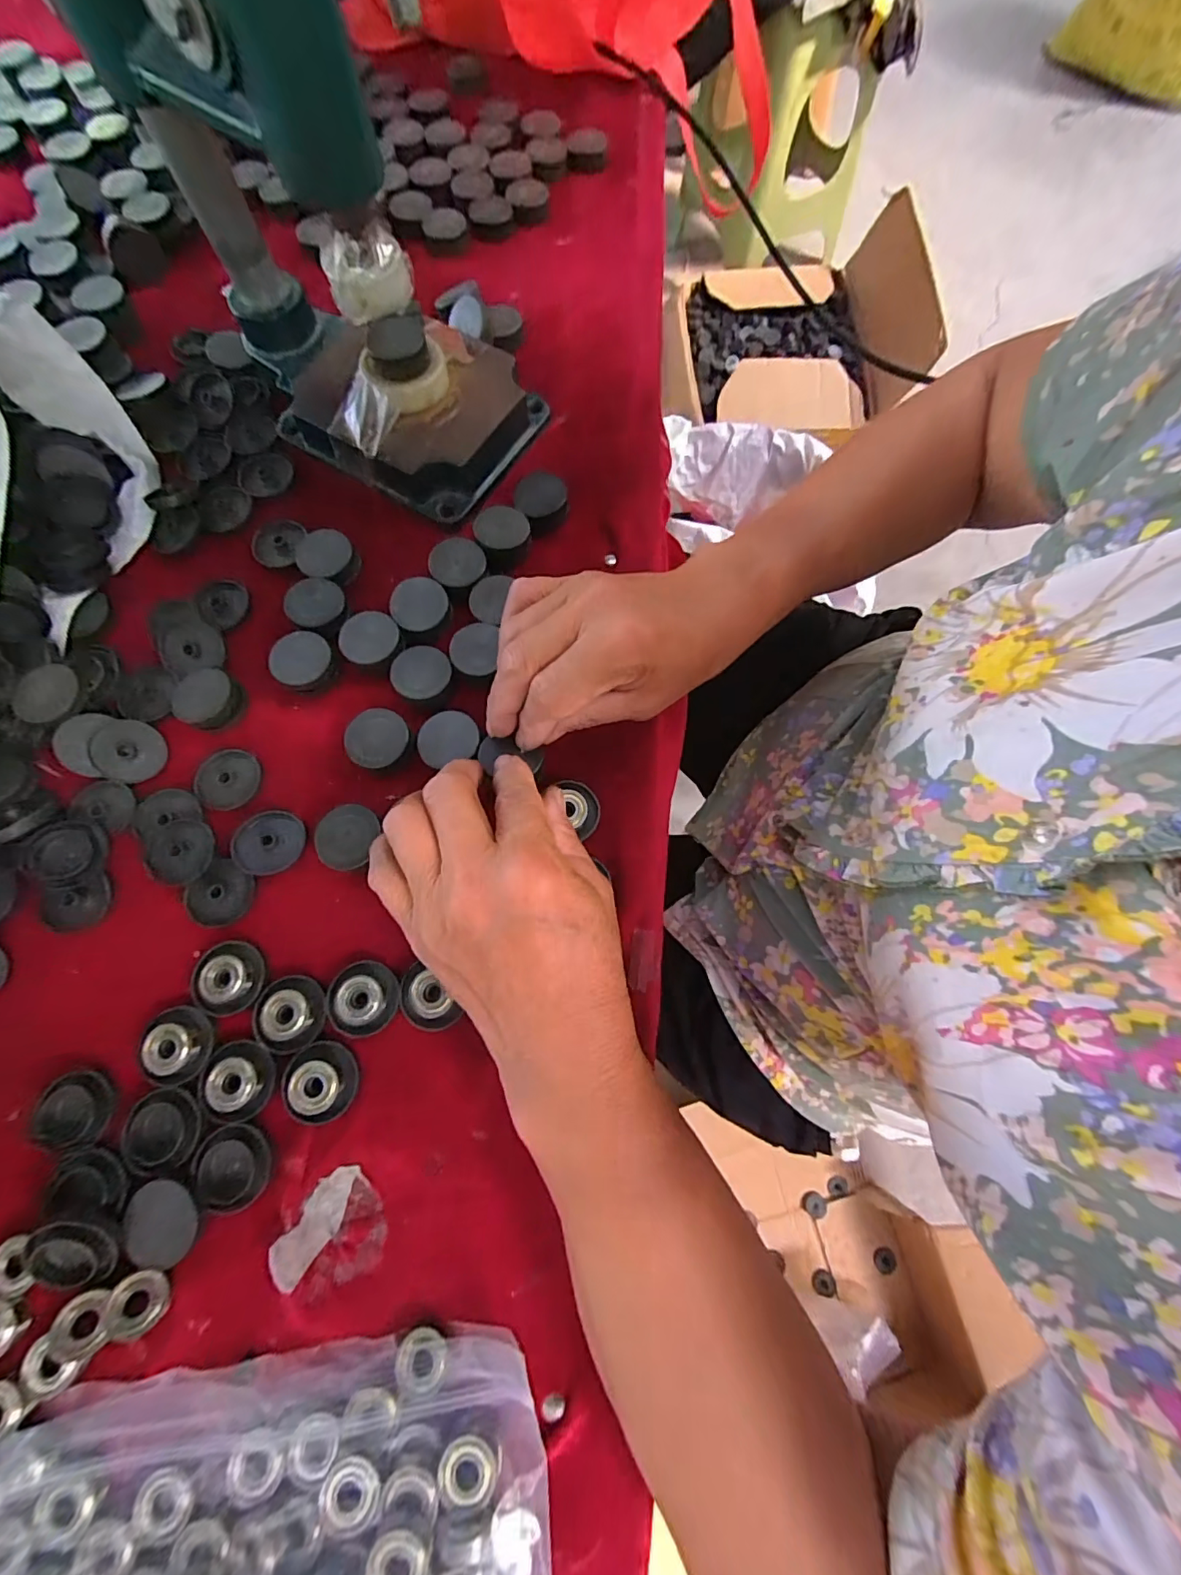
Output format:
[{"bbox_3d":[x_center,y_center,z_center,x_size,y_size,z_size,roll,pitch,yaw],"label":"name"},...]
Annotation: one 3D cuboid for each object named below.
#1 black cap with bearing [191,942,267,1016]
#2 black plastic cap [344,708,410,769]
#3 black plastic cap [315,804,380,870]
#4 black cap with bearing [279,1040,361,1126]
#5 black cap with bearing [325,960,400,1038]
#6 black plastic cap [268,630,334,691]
[{"bbox_3d":[-0.174,0.091,0.243,0.029,0.009,0.033,-11,74,-4],"label":"black cap with bearing"},{"bbox_3d":[-0.114,-0.026,0.275,0.032,0.010,0.032,0,74,-1],"label":"black plastic cap"},{"bbox_3d":[-0.124,0.026,0.262,0.030,0.014,0.032,0,74,-1],"label":"black plastic cap"},{"bbox_3d":[-0.122,0.133,0.230,0.032,0.009,0.031,0,74,-1],"label":"black cap with bearing"},{"bbox_3d":[-0.108,0.100,0.239,0.032,0.007,0.032,0,74,-1],"label":"black cap with bearing"},{"bbox_3d":[-0.161,-0.070,0.285,0.030,0.016,0.032,0,74,-1],"label":"black plastic cap"}]

